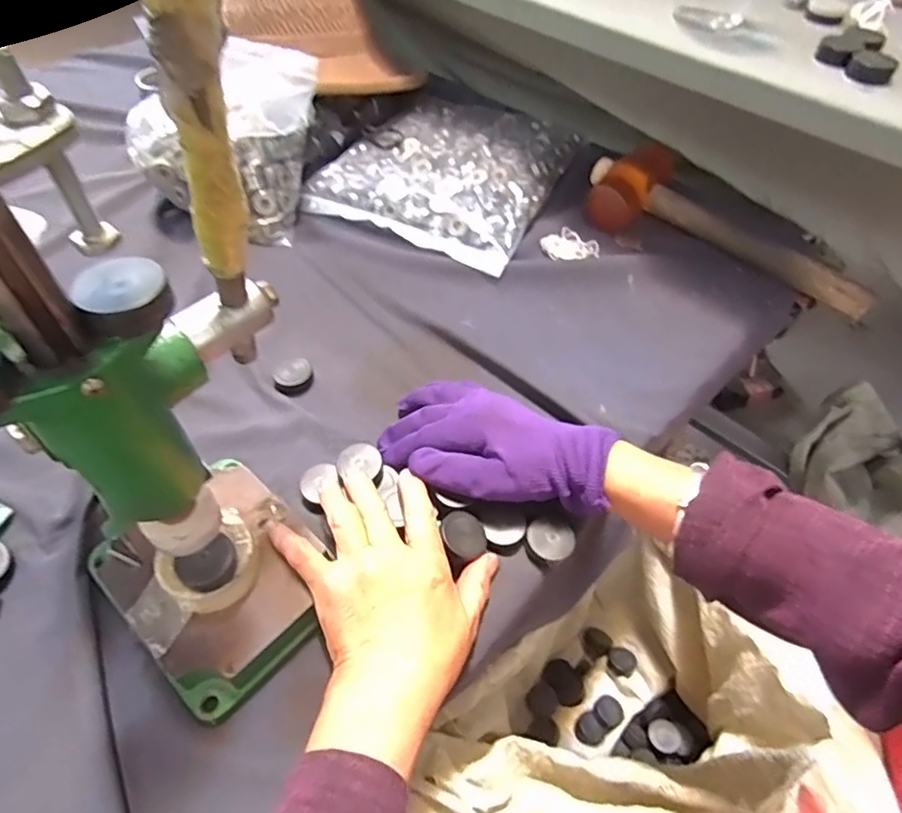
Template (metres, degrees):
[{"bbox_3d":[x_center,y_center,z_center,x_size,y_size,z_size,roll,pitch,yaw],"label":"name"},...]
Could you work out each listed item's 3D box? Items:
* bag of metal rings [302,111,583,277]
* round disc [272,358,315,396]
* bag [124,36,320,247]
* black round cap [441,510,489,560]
[{"bbox_3d":[0.001,-0.271,0.662,0.245,0.039,0.260,25,55,16],"label":"bag of metal rings"},{"bbox_3d":[-0.132,-0.027,0.491,0.033,0.009,0.035,1,52,-1],"label":"round disc"},{"bbox_3d":[-0.227,-0.275,0.593,0.202,0.139,0.140,17,54,11],"label":"bag"},{"bbox_3d":[0.009,0.085,0.392,0.030,0.006,0.031,-14,65,-36],"label":"black round cap"}]

